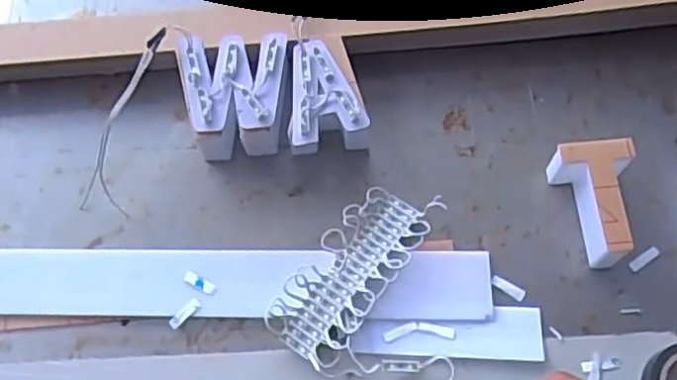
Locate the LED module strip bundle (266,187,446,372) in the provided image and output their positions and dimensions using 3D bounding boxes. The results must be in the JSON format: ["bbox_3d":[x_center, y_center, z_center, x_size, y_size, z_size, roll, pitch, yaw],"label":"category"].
[{"bbox_3d":[0.011,0.054,0.502,0.058,0.023,0.143,35,73,14],"label":"LED module strip bundle"}]

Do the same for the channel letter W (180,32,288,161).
[{"bbox_3d":[-0.076,-0.074,0.547,0.081,0.046,0.089,-9,68,-2],"label":"channel letter W"}]

